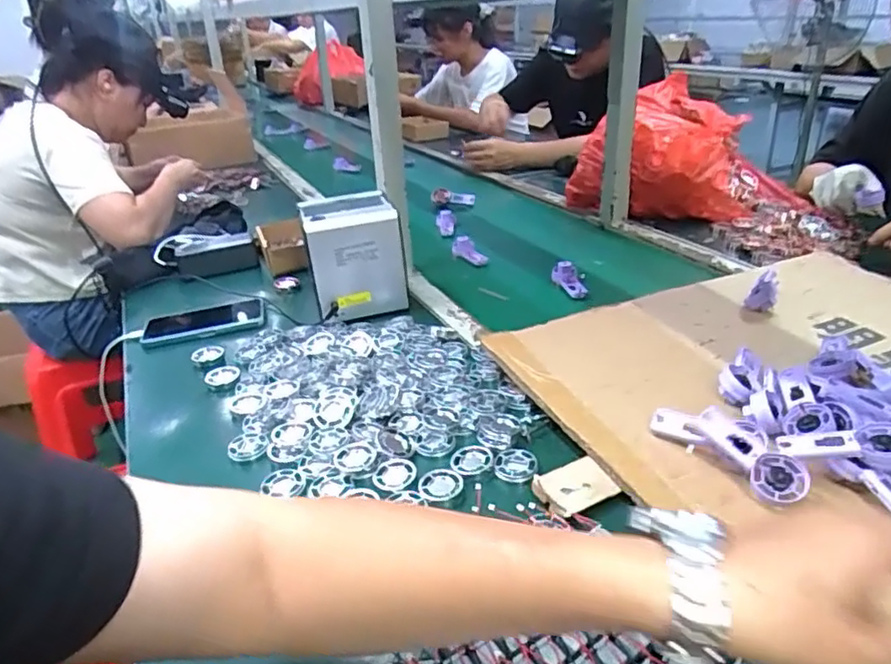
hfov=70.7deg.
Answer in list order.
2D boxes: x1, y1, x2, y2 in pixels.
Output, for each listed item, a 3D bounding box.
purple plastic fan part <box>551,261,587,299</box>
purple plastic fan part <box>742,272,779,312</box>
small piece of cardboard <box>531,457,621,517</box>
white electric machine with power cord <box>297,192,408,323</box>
[{"bbox_3d":[0.188,-0.079,0.961,0.024,0.040,0.078,-10,28,-12],"label":"purple plastic fan part"},{"bbox_3d":[0.393,-0.052,0.774,0.031,0.009,0.082,13,46,33],"label":"purple plastic fan part"},{"bbox_3d":[0.110,0.129,0.531,0.057,0.011,0.045,-20,31,-22],"label":"small piece of cardboard"},{"bbox_3d":[-0.127,-0.107,0.877,0.124,0.136,0.124,-10,28,-12],"label":"white electric machine with power cord"}]

